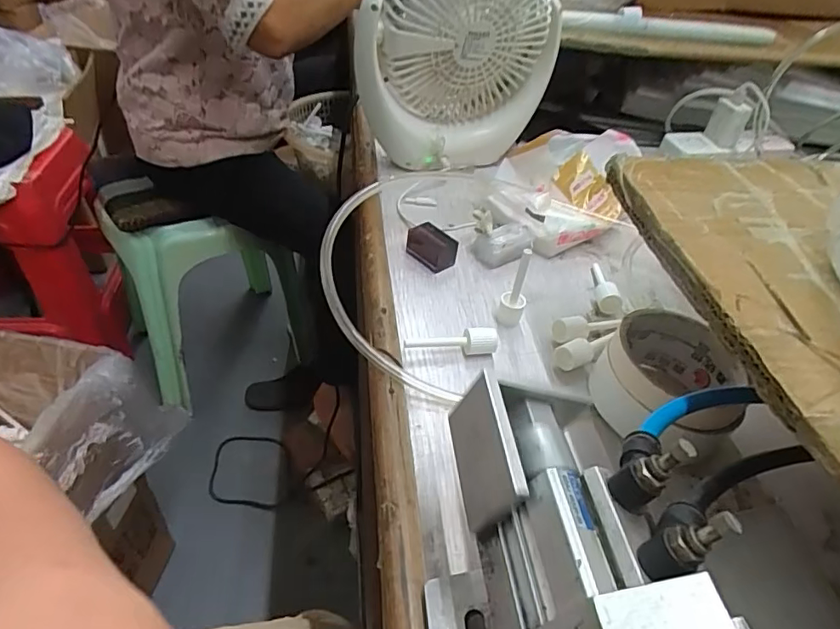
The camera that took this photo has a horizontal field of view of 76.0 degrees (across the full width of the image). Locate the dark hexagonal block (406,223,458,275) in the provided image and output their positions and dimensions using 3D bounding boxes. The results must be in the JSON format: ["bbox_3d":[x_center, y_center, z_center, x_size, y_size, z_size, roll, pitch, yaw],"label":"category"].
[{"bbox_3d":[0.010,-0.058,0.455,0.026,0.026,0.043,-23,49,-29],"label":"dark hexagonal block"}]

